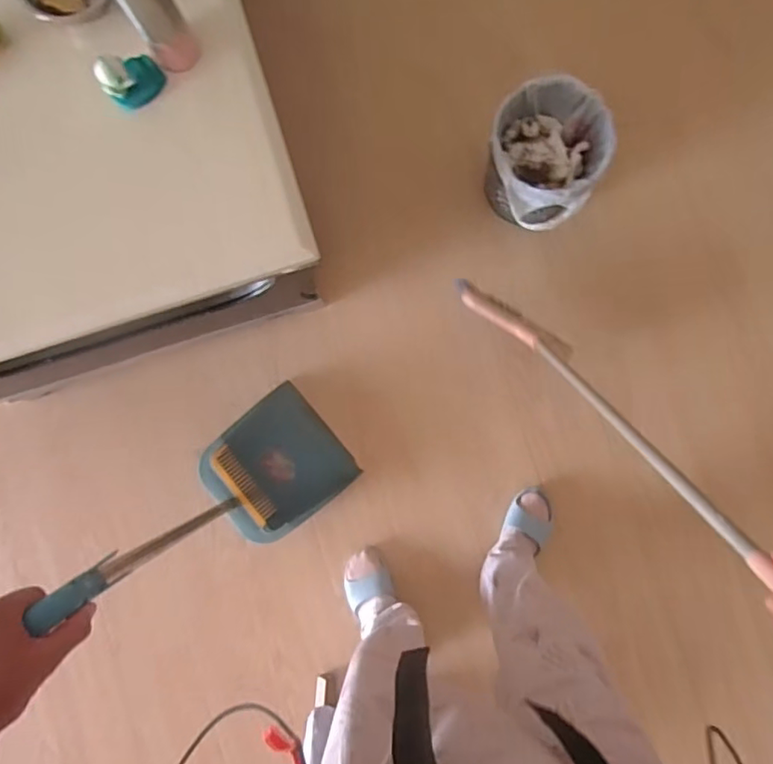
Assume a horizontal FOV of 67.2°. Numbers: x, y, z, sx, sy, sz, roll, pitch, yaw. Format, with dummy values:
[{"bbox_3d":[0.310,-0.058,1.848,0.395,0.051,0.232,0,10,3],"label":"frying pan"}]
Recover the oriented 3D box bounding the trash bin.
[{"bbox_3d":[0.306,-0.436,1.190,0.225,0.223,0.251,20,89,2],"label":"trash bin"}]

